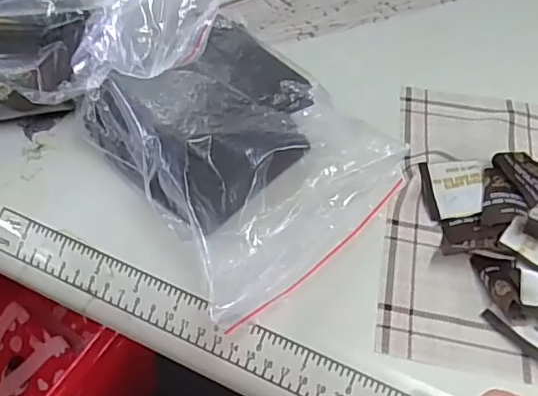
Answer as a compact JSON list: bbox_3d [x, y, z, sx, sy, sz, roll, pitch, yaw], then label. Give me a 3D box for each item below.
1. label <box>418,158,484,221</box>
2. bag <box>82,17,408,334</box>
[{"bbox_3d":[0.114,-0.006,0.344,0.038,0.004,0.040,-6,59,2],"label":"label"},{"bbox_3d":[-0.004,-0.032,0.329,0.152,0.060,0.155,-30,61,-23],"label":"bag"}]

